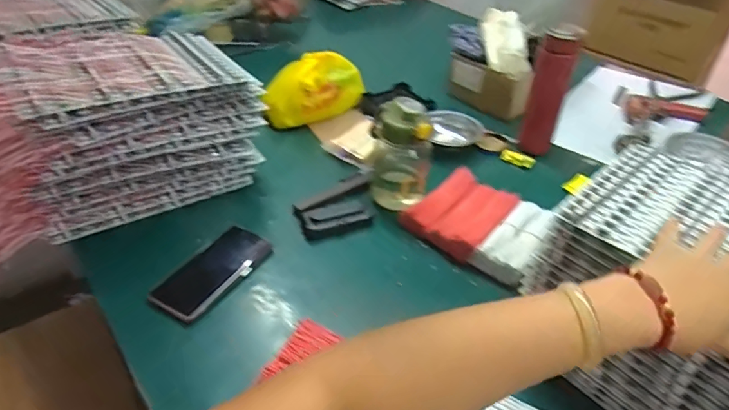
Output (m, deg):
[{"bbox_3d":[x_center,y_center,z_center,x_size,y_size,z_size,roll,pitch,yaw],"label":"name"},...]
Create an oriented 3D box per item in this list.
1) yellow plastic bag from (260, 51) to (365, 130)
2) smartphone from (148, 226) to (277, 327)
[{"bbox_3d":[-0.105,-0.224,0.970,0.110,0.137,0.209,31,48,27],"label":"yellow plastic bag"},{"bbox_3d":[-0.203,0.087,0.660,0.085,0.015,0.174,27,46,24],"label":"smartphone"}]

